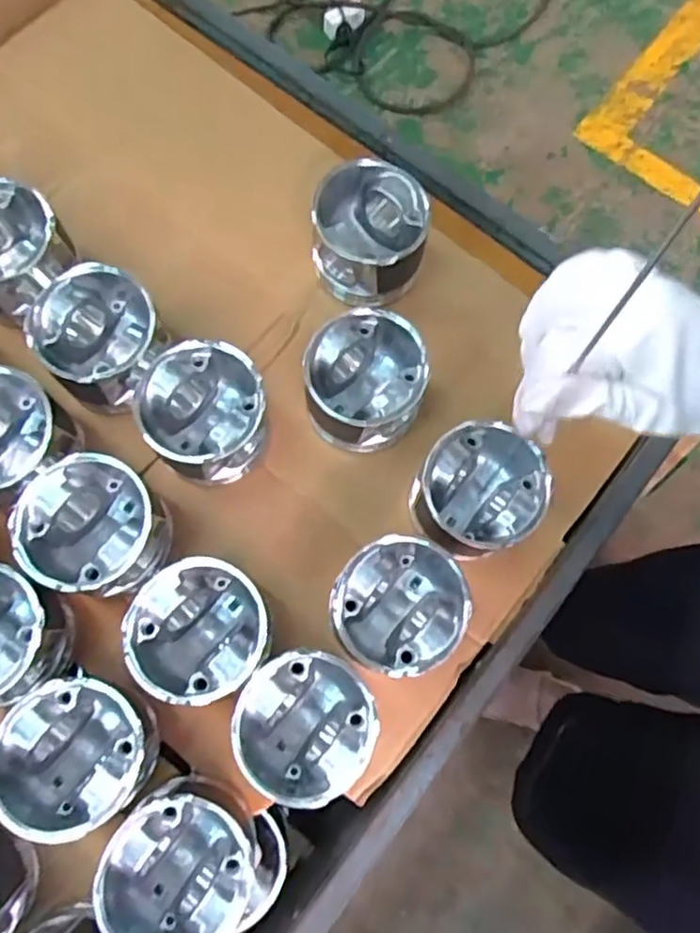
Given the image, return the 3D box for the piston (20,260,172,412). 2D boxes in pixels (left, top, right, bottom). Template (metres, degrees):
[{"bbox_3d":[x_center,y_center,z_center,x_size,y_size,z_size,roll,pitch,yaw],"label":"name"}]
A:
[{"bbox_3d":[-0.193,-0.096,0.540,0.095,0.082,0.092,-36,79,-10],"label":"piston"}]

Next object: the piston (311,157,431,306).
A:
[{"bbox_3d":[0.016,-0.191,0.567,0.090,0.080,0.089,0,75,-2],"label":"piston"}]

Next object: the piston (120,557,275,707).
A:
[{"bbox_3d":[-0.104,0.119,0.490,0.096,0.082,0.096,0,75,-2],"label":"piston"}]

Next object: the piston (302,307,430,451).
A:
[{"bbox_3d":[0.013,-0.067,0.544,0.091,0.079,0.104,34,77,7],"label":"piston"}]

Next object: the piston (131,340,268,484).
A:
[{"bbox_3d":[-0.111,-0.038,0.530,0.092,0.086,0.094,0,75,-2],"label":"piston"}]

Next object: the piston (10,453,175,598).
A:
[{"bbox_3d":[-0.187,0.047,0.501,0.092,0.079,0.092,11,75,1],"label":"piston"}]

